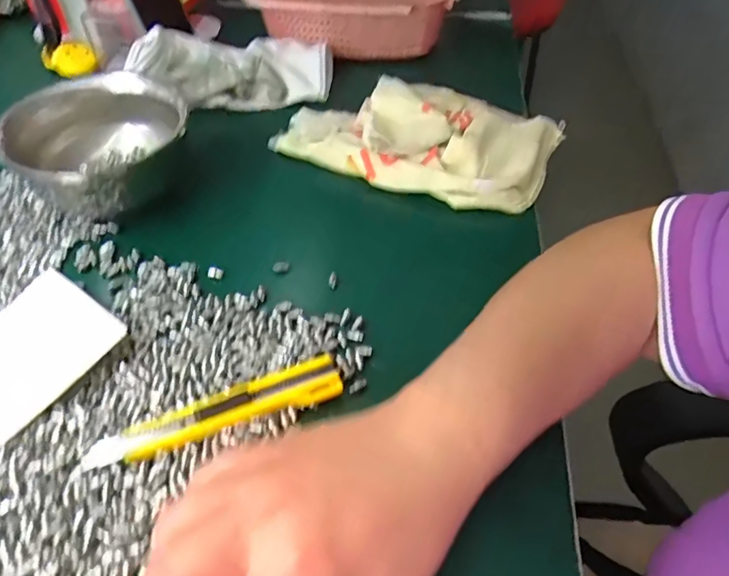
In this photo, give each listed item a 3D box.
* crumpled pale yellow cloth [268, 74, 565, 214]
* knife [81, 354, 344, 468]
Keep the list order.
[{"bbox_3d":[0.040,-0.124,0.429,0.225,0.040,0.108,11,50,9],"label":"crumpled pale yellow cloth"},{"bbox_3d":[-0.077,0.066,0.285,0.130,0.013,0.024,-14,51,-12],"label":"knife"}]

